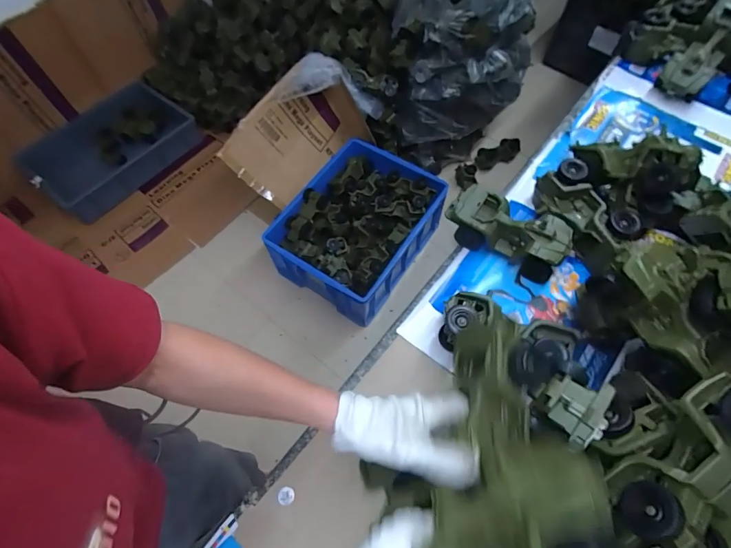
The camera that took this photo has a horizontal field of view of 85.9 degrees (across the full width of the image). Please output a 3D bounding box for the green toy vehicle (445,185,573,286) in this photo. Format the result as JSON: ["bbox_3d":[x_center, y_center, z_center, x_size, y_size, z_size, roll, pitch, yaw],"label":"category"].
[{"bbox_3d":[0.218,-0.067,0.616,0.183,0.084,0.075,24,66,13],"label":"green toy vehicle"}]

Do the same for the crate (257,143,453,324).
[{"bbox_3d":[-0.026,-0.165,1.395,0.418,0.228,0.527,31,68,16],"label":"crate"}]

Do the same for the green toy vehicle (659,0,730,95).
[{"bbox_3d":[0.644,-0.426,0.736,0.075,0.057,0.170,42,113,20],"label":"green toy vehicle"}]

